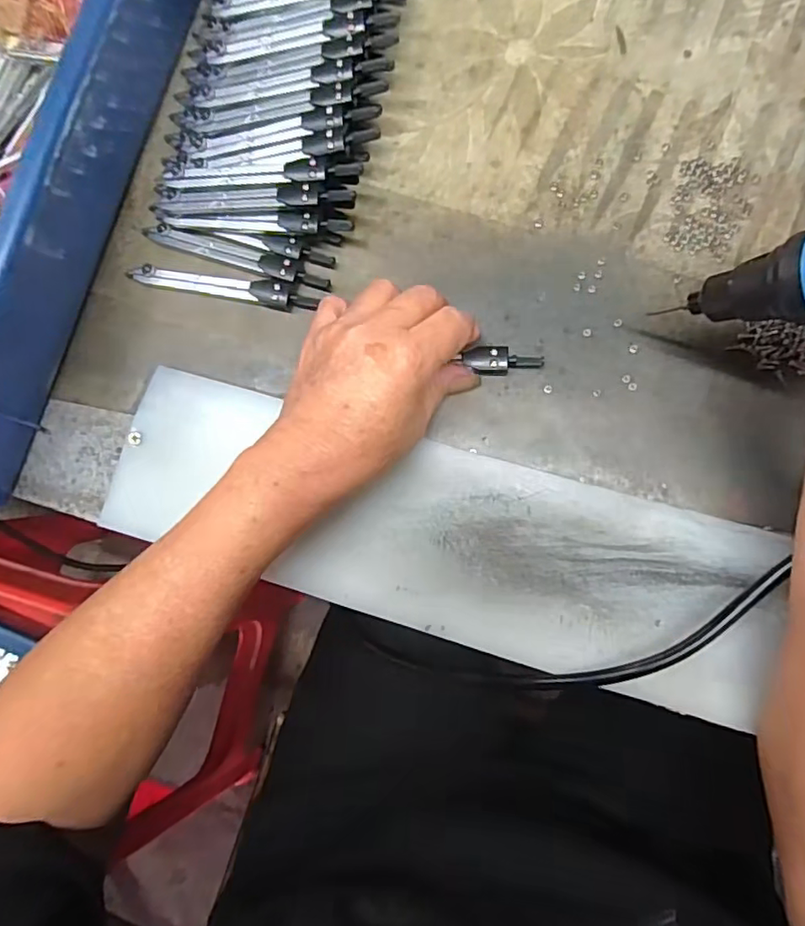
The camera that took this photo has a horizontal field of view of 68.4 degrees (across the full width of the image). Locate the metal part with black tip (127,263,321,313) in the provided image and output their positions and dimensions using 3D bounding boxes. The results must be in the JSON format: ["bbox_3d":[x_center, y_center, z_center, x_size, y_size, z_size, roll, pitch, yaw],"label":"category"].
[{"bbox_3d":[-0.102,-0.099,0.331,0.106,0.006,0.014,10,84,6],"label":"metal part with black tip"}]

